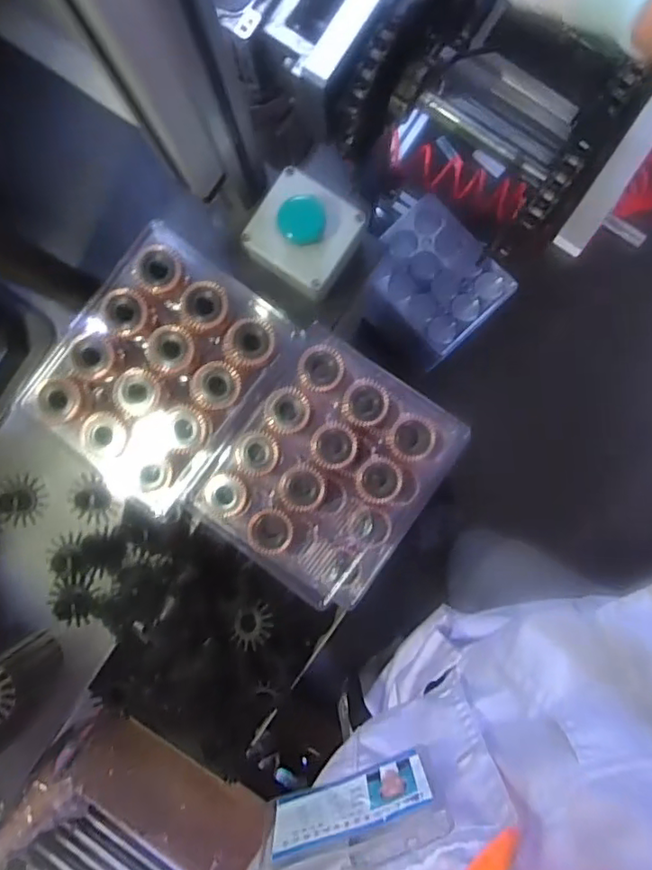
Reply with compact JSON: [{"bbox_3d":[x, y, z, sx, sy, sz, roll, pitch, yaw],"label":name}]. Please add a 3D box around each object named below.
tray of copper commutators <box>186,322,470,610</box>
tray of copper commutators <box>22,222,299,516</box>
[{"bbox_3d":[0.006,0.028,0.516,0.169,0.077,0.203,33,91,1],"label":"tray of copper commutators"},{"bbox_3d":[-0.136,-0.051,0.472,0.144,0.033,0.189,35,91,0],"label":"tray of copper commutators"}]

